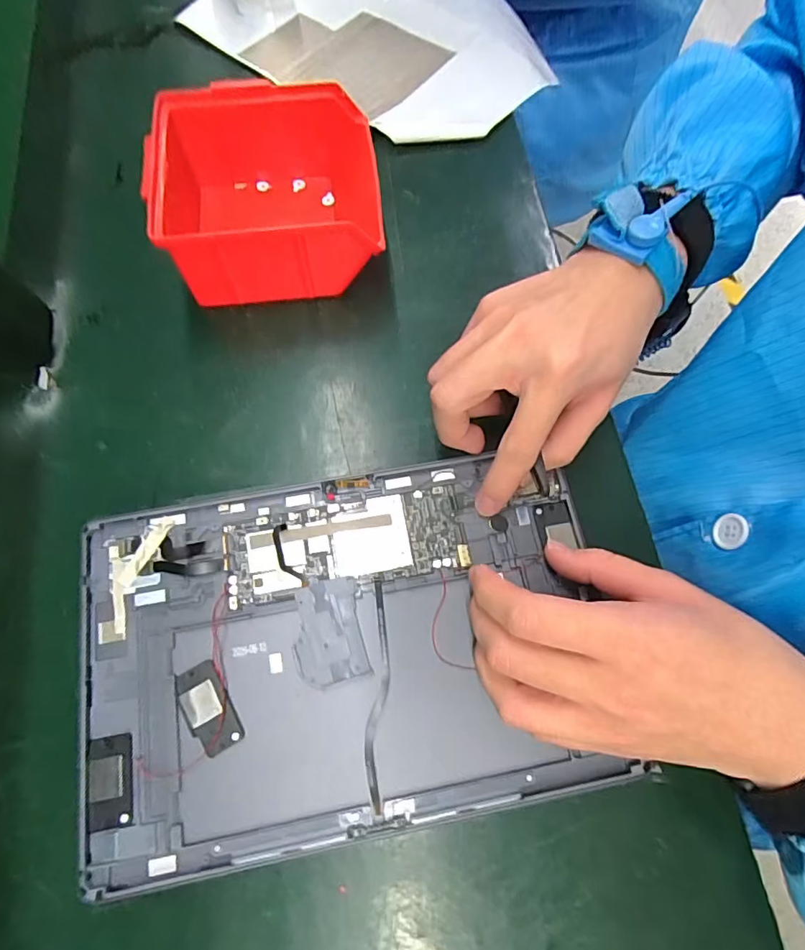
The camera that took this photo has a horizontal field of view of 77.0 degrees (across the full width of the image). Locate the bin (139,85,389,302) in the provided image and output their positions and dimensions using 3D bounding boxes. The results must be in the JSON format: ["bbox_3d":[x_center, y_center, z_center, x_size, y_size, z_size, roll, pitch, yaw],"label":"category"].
[{"bbox_3d":[-0.085,-0.178,0.330,0.133,0.067,0.117,-6,72,-4],"label":"bin"}]

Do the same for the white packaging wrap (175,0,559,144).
[{"bbox_3d":[-0.012,-0.393,0.417,0.266,0.053,0.235,40,75,11],"label":"white packaging wrap"}]

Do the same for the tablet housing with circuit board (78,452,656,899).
[{"bbox_3d":[-0.029,0.081,0.252,0.247,0.011,0.166,-10,72,-5],"label":"tablet housing with circuit board"}]

